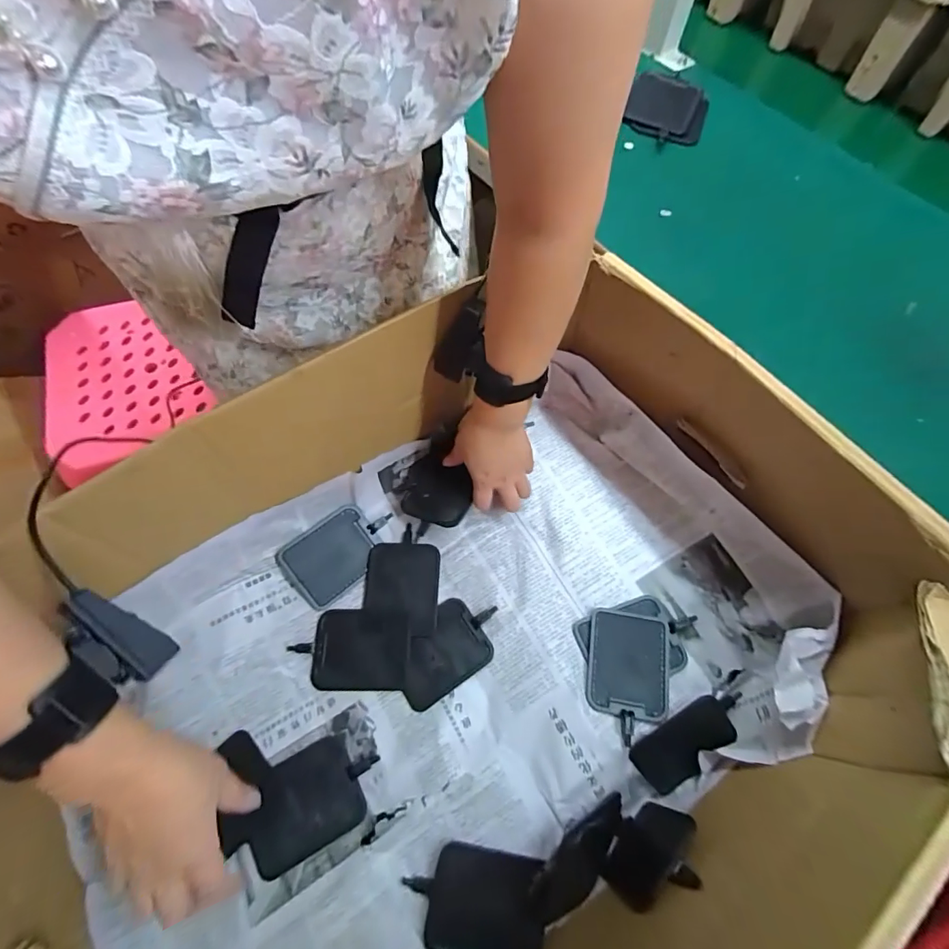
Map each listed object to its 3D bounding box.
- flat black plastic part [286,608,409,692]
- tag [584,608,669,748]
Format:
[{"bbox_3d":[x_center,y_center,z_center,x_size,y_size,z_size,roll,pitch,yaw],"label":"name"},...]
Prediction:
[{"bbox_3d":[-0.128,0.184,0.502,0.111,0.006,0.079,1,65,-3],"label":"flat black plastic part"},{"bbox_3d":[0.155,0.199,0.483,0.079,0.011,0.116,11,65,2],"label":"tag"}]

